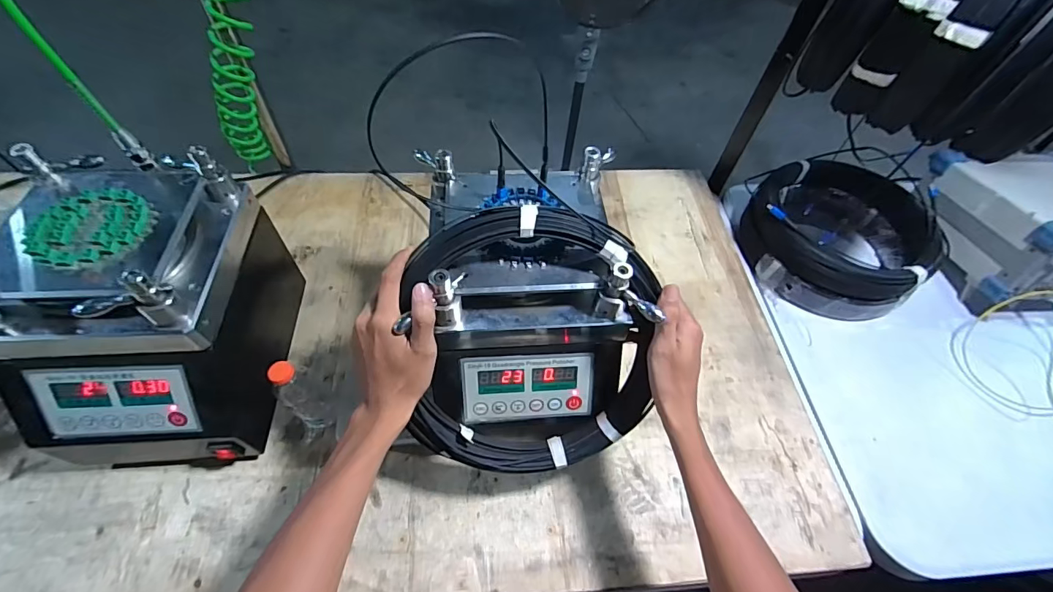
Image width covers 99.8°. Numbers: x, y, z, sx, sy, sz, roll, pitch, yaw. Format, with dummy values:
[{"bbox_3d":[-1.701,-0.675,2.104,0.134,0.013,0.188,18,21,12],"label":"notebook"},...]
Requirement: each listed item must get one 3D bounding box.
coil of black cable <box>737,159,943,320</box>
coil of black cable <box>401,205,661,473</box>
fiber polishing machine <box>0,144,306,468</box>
[{"bbox_3d":[0.584,-0.119,0.822,0.307,0.095,0.299,2,56,-3],"label":"coil of black cable"},{"bbox_3d":[0.012,0.056,0.475,0.260,0.296,0.038,-1,22,-7],"label":"coil of black cable"},{"bbox_3d":[-0.442,0.027,0.548,0.229,0.282,0.289,-2,56,-5],"label":"fiber polishing machine"}]

